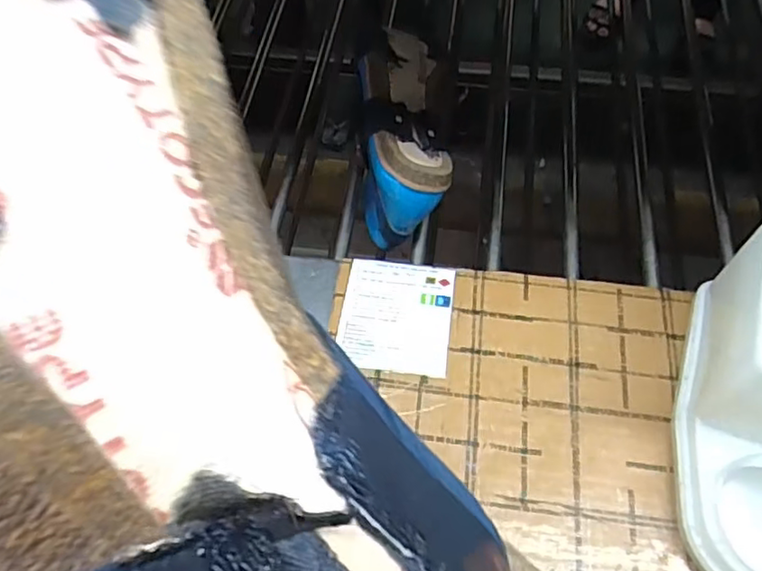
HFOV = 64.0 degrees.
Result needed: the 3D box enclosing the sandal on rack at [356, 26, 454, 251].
[{"bbox_3d":[0.018,-0.142,0.534,0.072,0.071,0.209,-2,58,1],"label":"sandal on rack"}]

